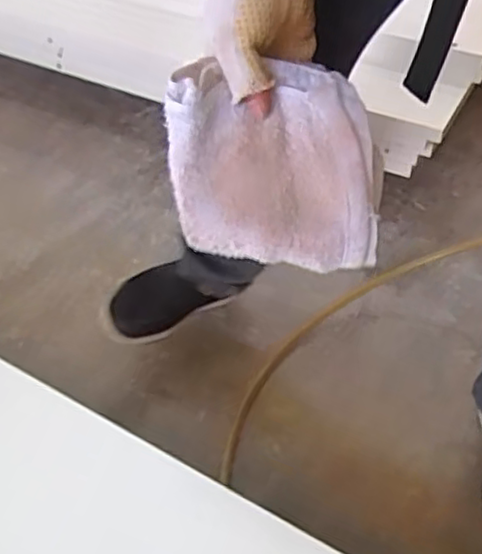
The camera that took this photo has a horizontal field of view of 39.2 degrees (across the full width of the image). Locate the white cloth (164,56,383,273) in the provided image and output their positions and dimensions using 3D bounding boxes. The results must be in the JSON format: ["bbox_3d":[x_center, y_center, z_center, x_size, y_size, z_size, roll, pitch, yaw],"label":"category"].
[{"bbox_3d":[0.029,-0.083,0.514,0.165,0.146,0.033,1,8,-7],"label":"white cloth"}]

